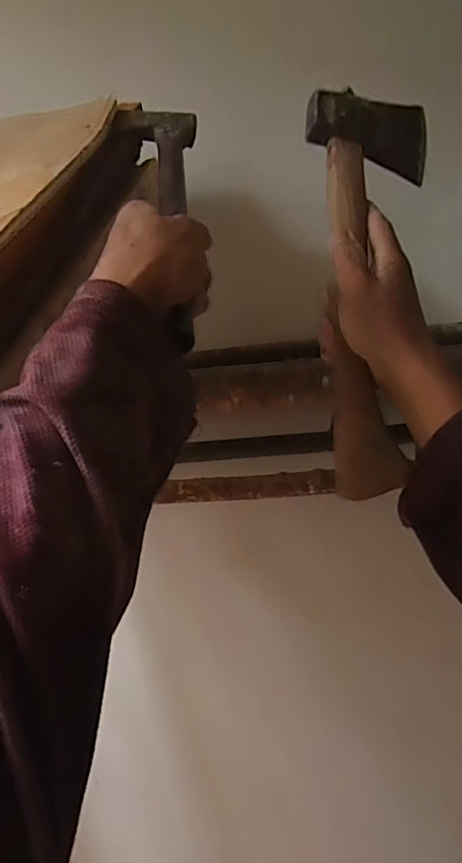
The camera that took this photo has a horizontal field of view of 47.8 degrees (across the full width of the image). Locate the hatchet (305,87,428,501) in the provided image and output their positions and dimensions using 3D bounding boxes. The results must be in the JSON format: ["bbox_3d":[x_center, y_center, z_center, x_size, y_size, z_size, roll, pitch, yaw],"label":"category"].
[{"bbox_3d":[0.109,-0.110,0.402,0.099,0.316,0.022,3,-8,-16],"label":"hatchet"}]

